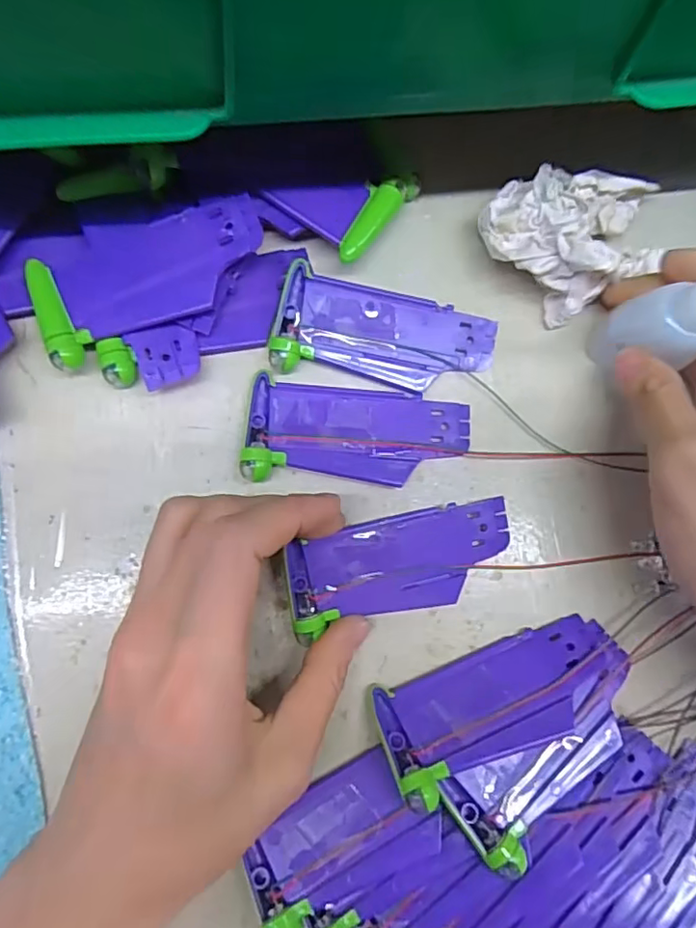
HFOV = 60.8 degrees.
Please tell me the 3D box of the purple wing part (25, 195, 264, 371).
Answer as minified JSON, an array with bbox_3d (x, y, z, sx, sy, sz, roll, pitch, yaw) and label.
[{"bbox_3d":[-0.076,-0.075,0.226,0.090,0.008,0.046,-24,84,1],"label":"purple wing part"}]

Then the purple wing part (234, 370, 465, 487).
[{"bbox_3d":[0.005,-0.011,0.237,0.089,0.008,0.040,7,80,-5],"label":"purple wing part"}]

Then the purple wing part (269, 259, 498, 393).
[{"bbox_3d":[0.015,-0.051,0.243,0.089,0.009,0.040,13,80,-4],"label":"purple wing part"}]

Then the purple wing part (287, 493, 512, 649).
[{"bbox_3d":[0.021,0.039,0.230,0.090,0.006,0.037,-16,85,-11],"label":"purple wing part"}]

